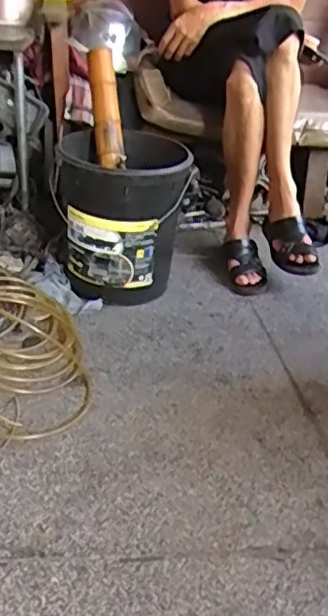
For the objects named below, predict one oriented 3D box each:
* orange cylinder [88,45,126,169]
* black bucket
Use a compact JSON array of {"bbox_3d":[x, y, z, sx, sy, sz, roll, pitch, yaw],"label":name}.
[{"bbox_3d":[-0.141,-0.498,1.592,0.070,0.317,0.055,-5,-5,-18],"label":"orange cylinder"},{"bbox_3d":[-0.113,-0.237,1.585,0.294,0.304,0.340,2,31,-5],"label":"black bucket"}]

